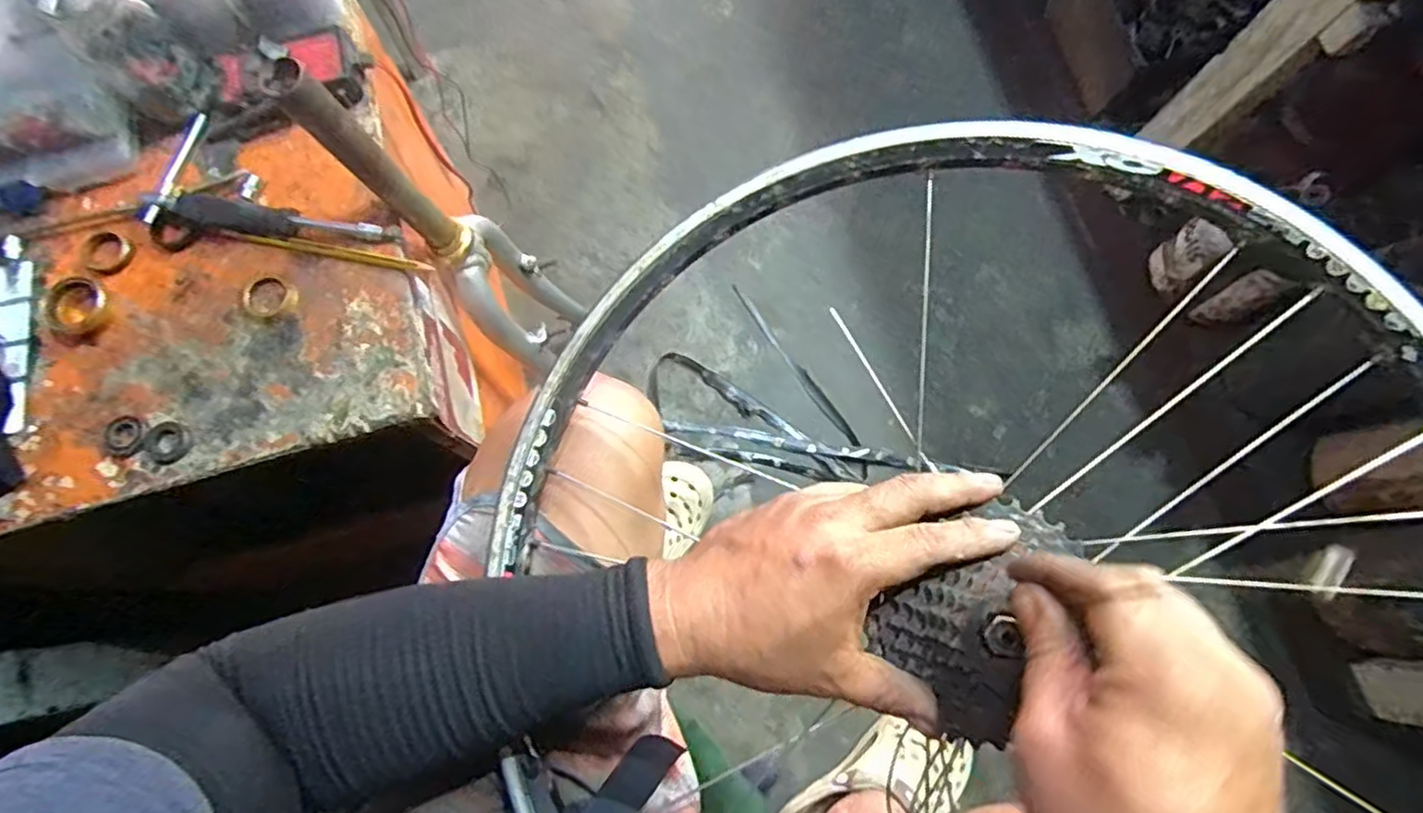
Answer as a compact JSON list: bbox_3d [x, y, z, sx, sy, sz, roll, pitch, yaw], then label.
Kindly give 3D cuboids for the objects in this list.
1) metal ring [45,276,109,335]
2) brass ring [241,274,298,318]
[{"bbox_3d":[-0.475,-0.076,0.511,0.048,0.010,0.043,24,77,6],"label":"metal ring"},{"bbox_3d":[-0.341,-0.084,0.529,0.040,0.009,0.035,34,77,8],"label":"brass ring"}]

